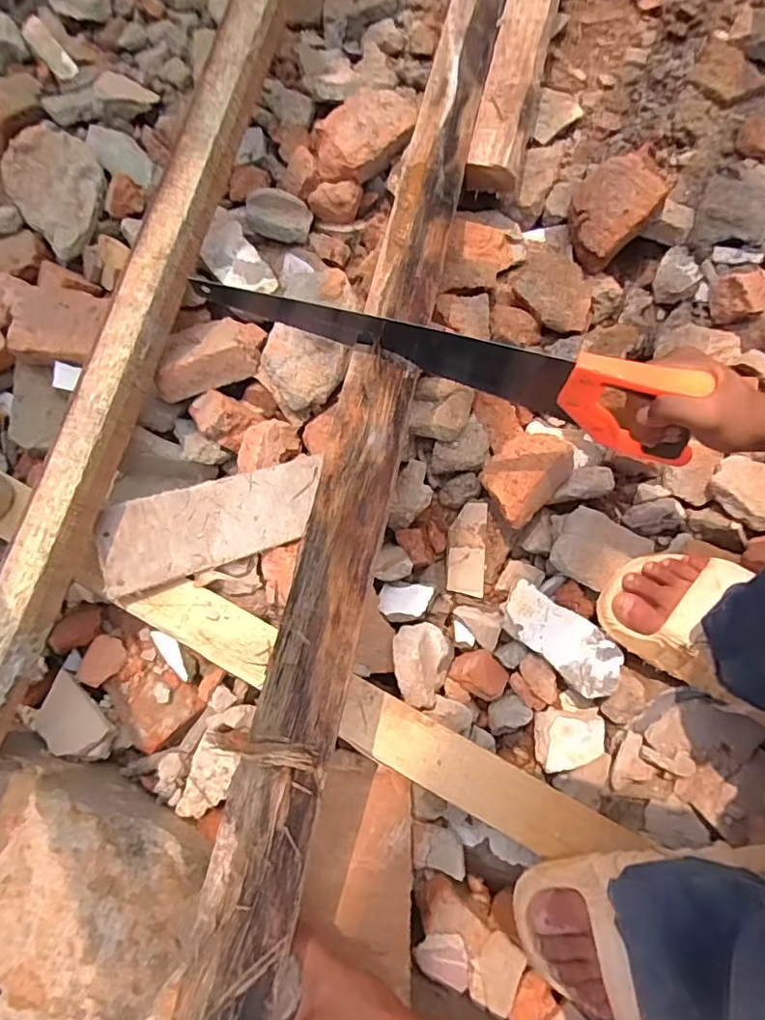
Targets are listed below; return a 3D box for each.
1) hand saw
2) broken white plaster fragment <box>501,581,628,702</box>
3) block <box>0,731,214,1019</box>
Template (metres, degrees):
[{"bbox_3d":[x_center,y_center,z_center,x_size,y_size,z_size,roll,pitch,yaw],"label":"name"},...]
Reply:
[{"bbox_3d":[0.058,-0.136,0.473,0.442,0.111,0.033,17,76,5],"label":"hand saw"},{"bbox_3d":[0.185,0.133,0.566,0.131,0.010,0.060,38,77,8],"label":"broken white plaster fragment"},{"bbox_3d":[-0.291,0.330,0.498,0.222,0.103,0.147,27,76,5],"label":"block"}]

